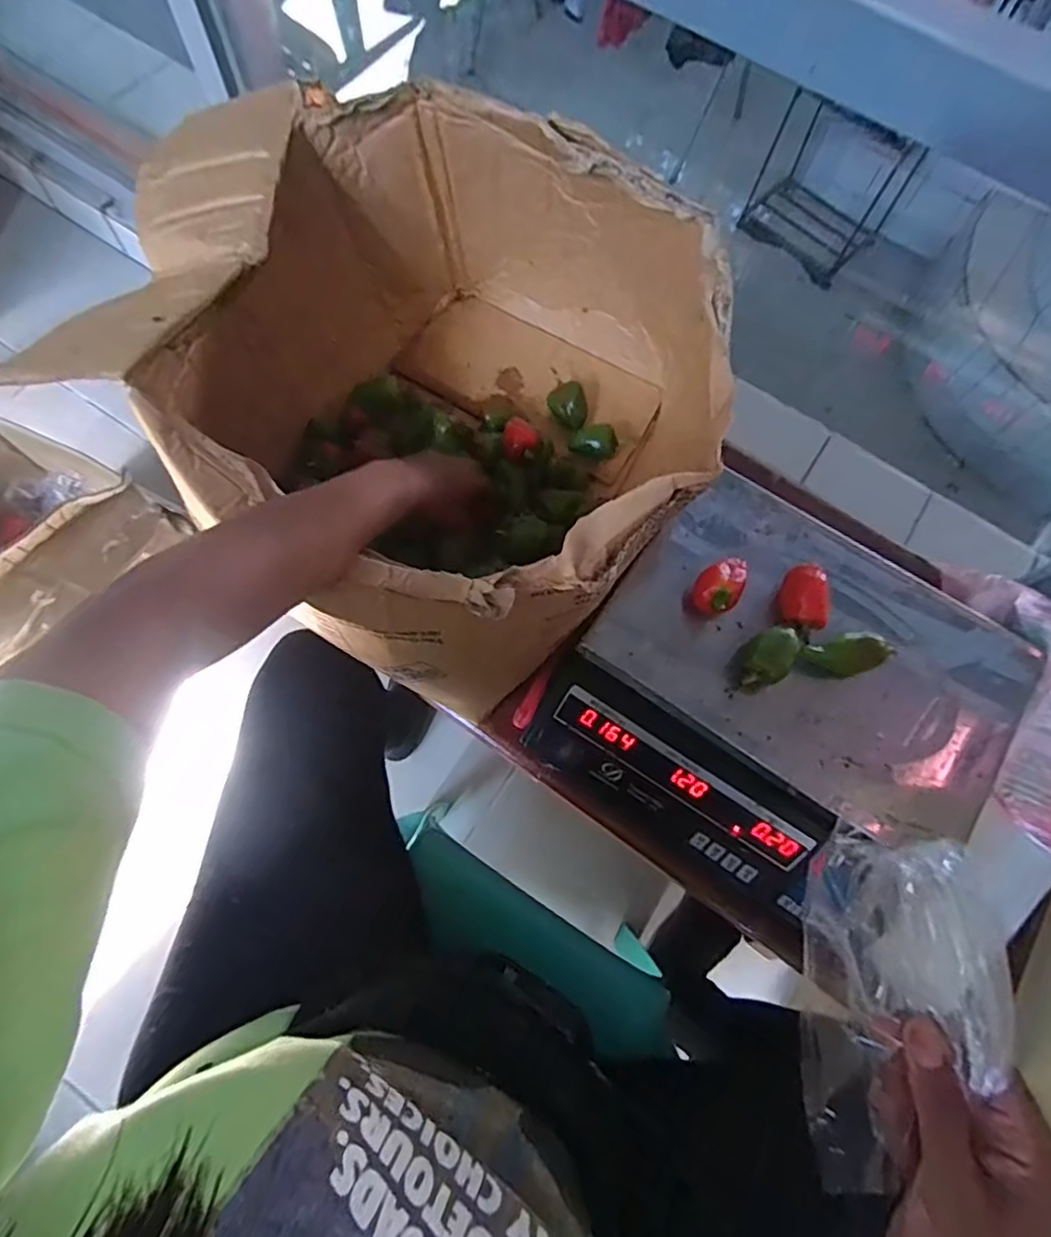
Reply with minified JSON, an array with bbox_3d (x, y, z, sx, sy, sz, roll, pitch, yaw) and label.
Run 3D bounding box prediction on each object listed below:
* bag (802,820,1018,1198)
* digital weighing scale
[{"bbox_3d":[0.179,0.184,0.297,0.016,0.087,0.153,32,59,-32],"label":"bag"},{"bbox_3d":[0.214,0.071,0.545,0.336,0.120,0.322,35,75,8],"label":"digital weighing scale"}]

